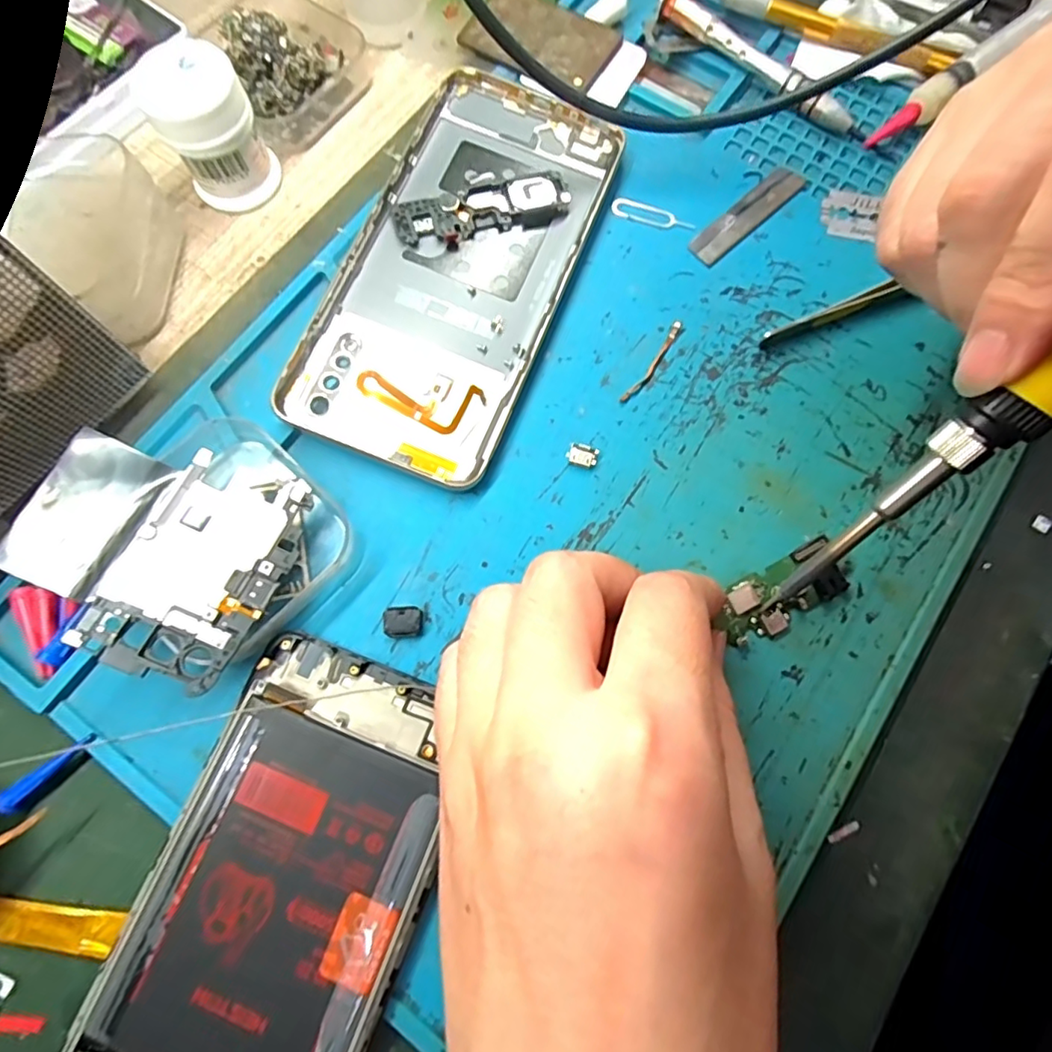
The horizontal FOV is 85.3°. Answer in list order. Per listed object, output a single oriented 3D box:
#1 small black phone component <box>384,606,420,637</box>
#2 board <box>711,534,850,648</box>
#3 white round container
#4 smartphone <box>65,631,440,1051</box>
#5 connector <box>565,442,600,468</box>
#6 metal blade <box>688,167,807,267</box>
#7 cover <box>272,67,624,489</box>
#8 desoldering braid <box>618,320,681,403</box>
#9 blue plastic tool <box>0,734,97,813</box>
[{"bbox_3d":[-0.039,0.030,0.181,0.012,0.004,0.009,-1,75,-1],"label":"small black phone component"},{"bbox_3d":[0.082,0.022,0.183,0.043,0.004,0.020,-30,78,-5],"label":"board"},{"bbox_3d":[-0.117,-0.148,0.212,0.034,0.040,0.034,0,75,-1],"label":"white round container"},{"bbox_3d":[-0.072,0.114,0.155,0.070,0.011,0.155,21,76,5],"label":"smartphone"},{"bbox_3d":[0.019,-0.024,0.196,0.010,0.004,0.008,24,76,6],"label":"connector"},{"bbox_3d":[0.086,-0.122,0.221,0.057,0.004,0.014,-43,80,-11],"label":"metal blade"},{"bbox_3d":[-0.022,-0.097,0.210,0.074,0.013,0.161,21,76,5],"label":"cover"},{"bbox_3d":[0.046,-0.059,0.205,0.004,0.004,0.038,34,77,8],"label":"desoldering braid"},{"bbox_3d":[-0.141,0.073,0.168,0.029,0.004,0.007,-39,79,-10],"label":"blue plastic tool"}]

